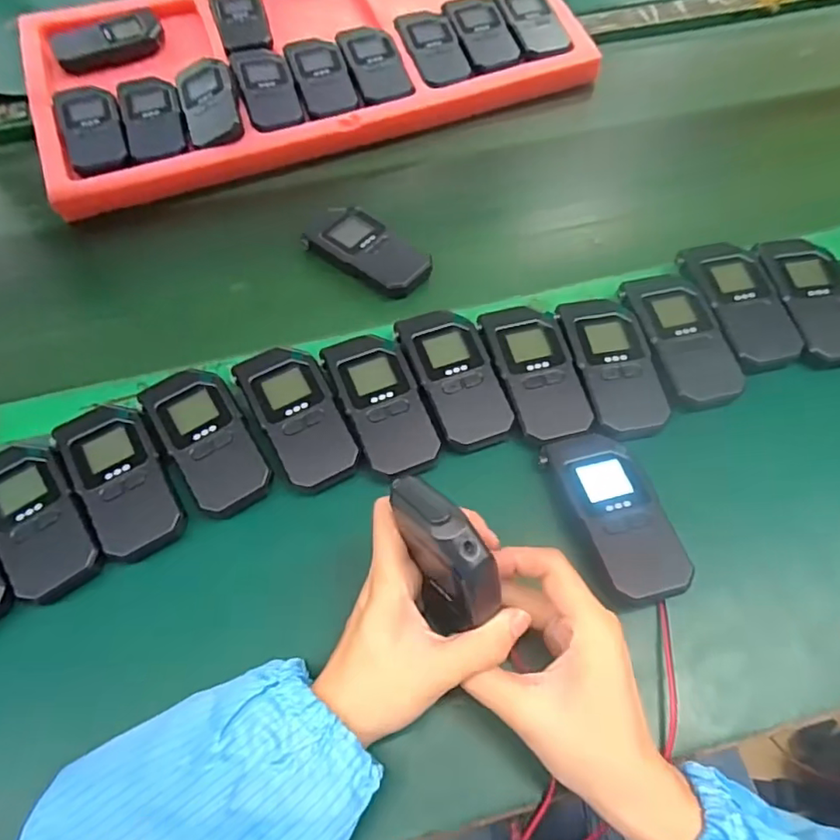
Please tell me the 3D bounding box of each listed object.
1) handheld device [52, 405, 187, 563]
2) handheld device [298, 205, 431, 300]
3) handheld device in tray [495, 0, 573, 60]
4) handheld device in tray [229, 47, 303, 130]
[{"bbox_3d":[-0.210,0.038,0.409,0.056,0.020,0.118,-31,66,-15],"label":"handheld device"},{"bbox_3d":[-0.046,-0.152,0.526,0.121,0.023,0.052,33,67,17],"label":"handheld device"},{"bbox_3d":[0.125,-0.445,0.658,0.056,0.024,0.116,-17,63,-8],"label":"handheld device in tray"},{"bbox_3d":[-0.160,-0.347,0.613,0.053,0.020,0.116,-18,63,-9],"label":"handheld device in tray"}]

